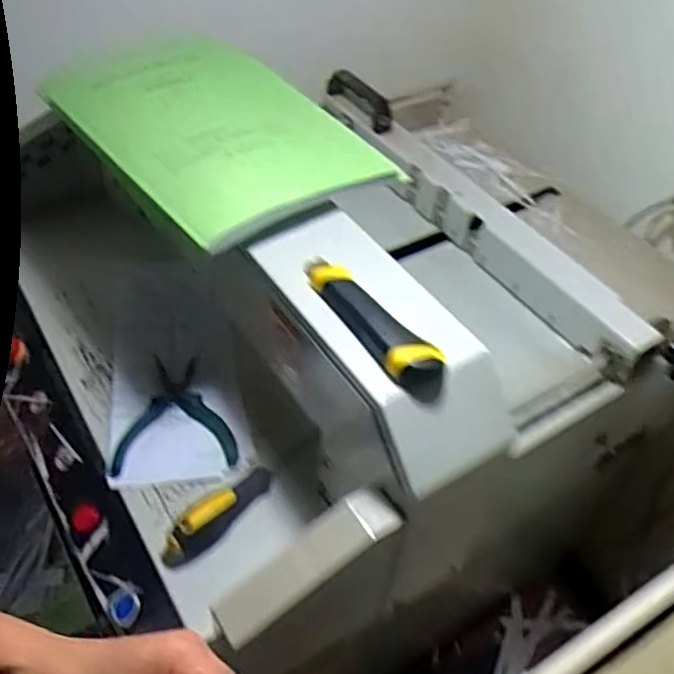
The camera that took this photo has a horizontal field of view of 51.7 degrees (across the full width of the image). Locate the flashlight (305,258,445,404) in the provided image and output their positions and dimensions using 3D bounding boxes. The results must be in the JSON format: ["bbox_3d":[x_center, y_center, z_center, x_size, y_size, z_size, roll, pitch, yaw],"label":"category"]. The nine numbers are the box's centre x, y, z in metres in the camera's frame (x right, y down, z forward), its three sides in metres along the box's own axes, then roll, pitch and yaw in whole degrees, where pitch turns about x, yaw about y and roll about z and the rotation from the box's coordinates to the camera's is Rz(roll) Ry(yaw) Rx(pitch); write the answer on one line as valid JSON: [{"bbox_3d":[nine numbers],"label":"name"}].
[{"bbox_3d":[0.024,-0.012,0.528,0.031,0.026,0.154,-23,51,-25],"label":"flashlight"}]

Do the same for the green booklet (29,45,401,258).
[{"bbox_3d":[-0.113,-0.208,0.671,0.222,0.031,0.310,-29,54,-28],"label":"green booklet"}]

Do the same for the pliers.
[{"bbox_3d":[-0.162,0.074,0.694,0.114,0.025,0.131,-5,46,-9],"label":"pliers"}]

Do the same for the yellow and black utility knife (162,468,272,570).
[{"bbox_3d":[-0.101,0.154,0.611,0.030,0.040,0.113,34,52,26],"label":"yellow and black utility knife"}]

